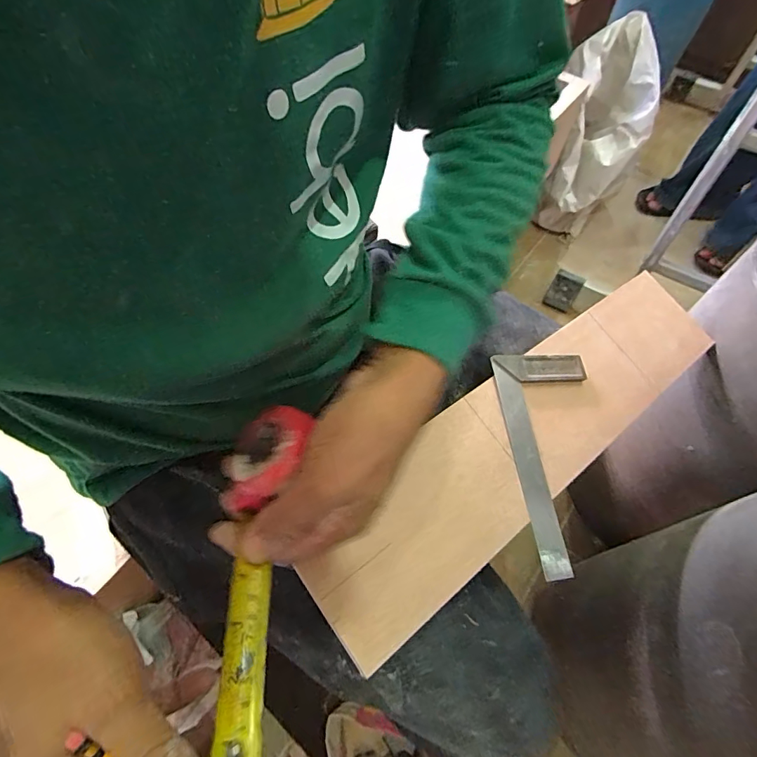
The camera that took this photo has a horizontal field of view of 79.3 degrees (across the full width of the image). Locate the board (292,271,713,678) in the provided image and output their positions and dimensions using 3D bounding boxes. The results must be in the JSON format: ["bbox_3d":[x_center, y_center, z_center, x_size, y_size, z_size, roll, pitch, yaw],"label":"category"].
[{"bbox_3d":[0.159,0.036,0.440,0.518,0.011,0.115,-31,74,-26],"label":"board"}]

